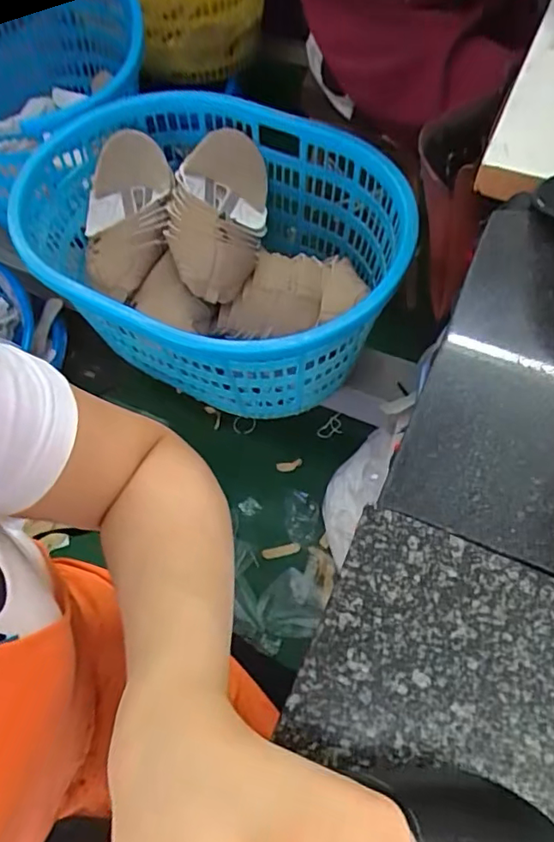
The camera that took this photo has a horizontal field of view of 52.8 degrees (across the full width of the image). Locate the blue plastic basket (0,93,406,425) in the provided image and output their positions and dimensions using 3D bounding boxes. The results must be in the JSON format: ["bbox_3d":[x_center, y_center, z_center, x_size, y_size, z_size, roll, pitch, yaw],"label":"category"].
[{"bbox_3d":[-0.130,-0.307,1.024,0.710,0.283,0.496,24,66,15],"label":"blue plastic basket"}]

